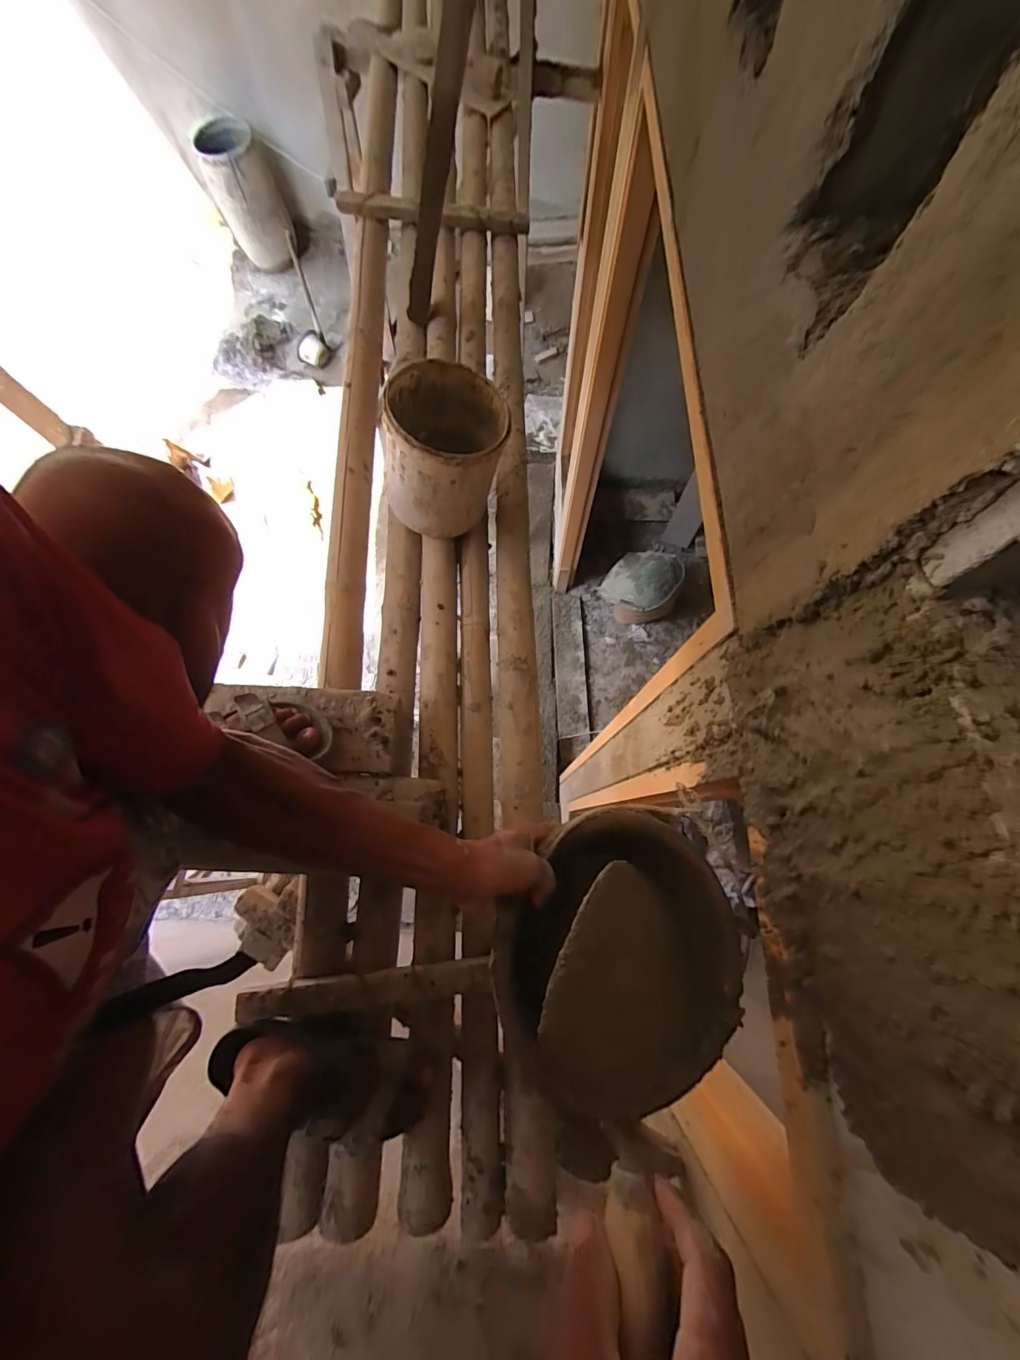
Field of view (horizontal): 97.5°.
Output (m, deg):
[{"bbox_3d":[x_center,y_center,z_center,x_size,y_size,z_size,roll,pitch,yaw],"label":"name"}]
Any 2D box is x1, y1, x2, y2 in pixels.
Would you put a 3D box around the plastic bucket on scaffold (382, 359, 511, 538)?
[{"bbox_3d":[-0.103,-0.365,0.726,0.196,0.188,0.181,4,72,2],"label":"plastic bucket on scaffold"}]

